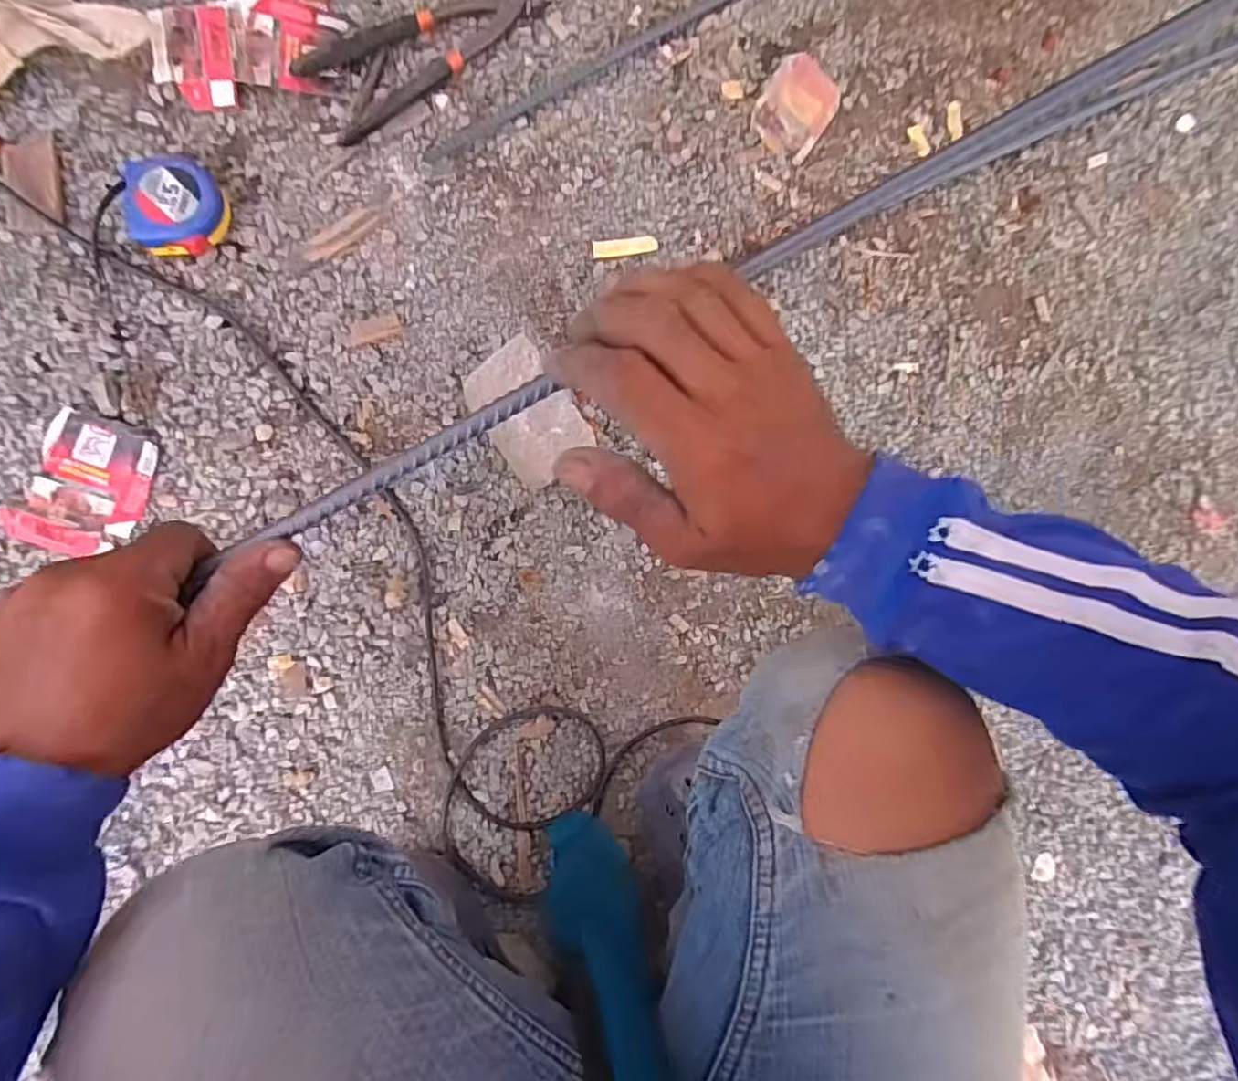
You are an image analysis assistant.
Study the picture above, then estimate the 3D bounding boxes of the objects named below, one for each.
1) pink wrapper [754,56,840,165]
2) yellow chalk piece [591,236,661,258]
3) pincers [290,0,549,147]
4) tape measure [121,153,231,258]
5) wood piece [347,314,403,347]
[{"bbox_3d":[0.170,-0.414,0.618,0.066,0.013,0.090,34,87,-9],"label":"pink wrapper"},{"bbox_3d":[0.006,-0.272,0.599,0.059,0.012,0.017,-8,94,-9],"label":"yellow chalk piece"},{"bbox_3d":[-0.161,-0.419,0.555,0.213,0.016,0.066,-31,97,-6],"label":"pincers"},{"bbox_3d":[-0.354,-0.267,0.516,0.072,0.035,0.073,0,93,-9],"label":"tape measure"},{"bbox_3d":[-0.213,-0.183,0.563,0.046,0.004,0.018,-21,96,-8],"label":"wood piece"}]

